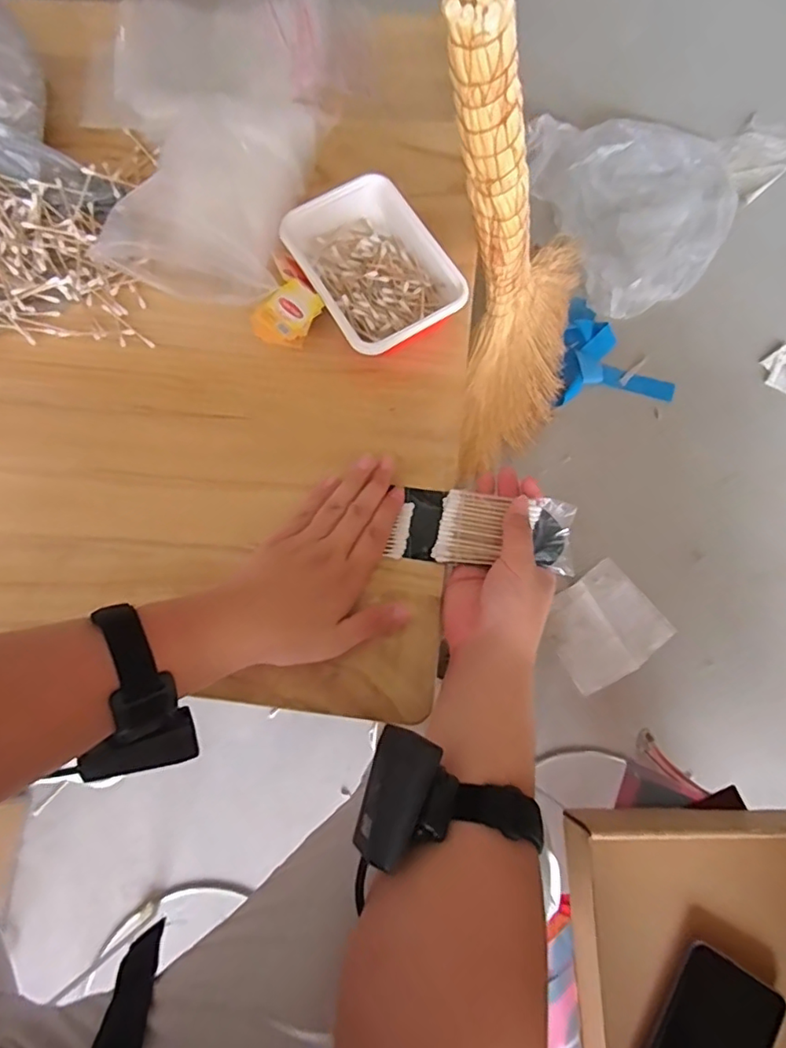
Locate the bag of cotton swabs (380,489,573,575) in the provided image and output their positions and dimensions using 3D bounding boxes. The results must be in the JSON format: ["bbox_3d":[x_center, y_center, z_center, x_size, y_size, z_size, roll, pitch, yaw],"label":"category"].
[{"bbox_3d":[0.070,0.003,0.455,0.140,0.013,0.062,2,73,8],"label":"bag of cotton swabs"}]

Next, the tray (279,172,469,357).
[{"bbox_3d":[-0.014,-0.236,0.520,0.120,0.034,0.172,-29,74,-6],"label":"tray"}]

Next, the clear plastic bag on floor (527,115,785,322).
[{"bbox_3d":[0.562,-0.681,1.148,0.521,0.041,0.453,-22,73,-4],"label":"clear plastic bag on floor"}]

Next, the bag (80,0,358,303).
[{"bbox_3d":[-0.190,-0.408,0.577,0.275,0.069,0.375,3,73,3],"label":"bag"}]

